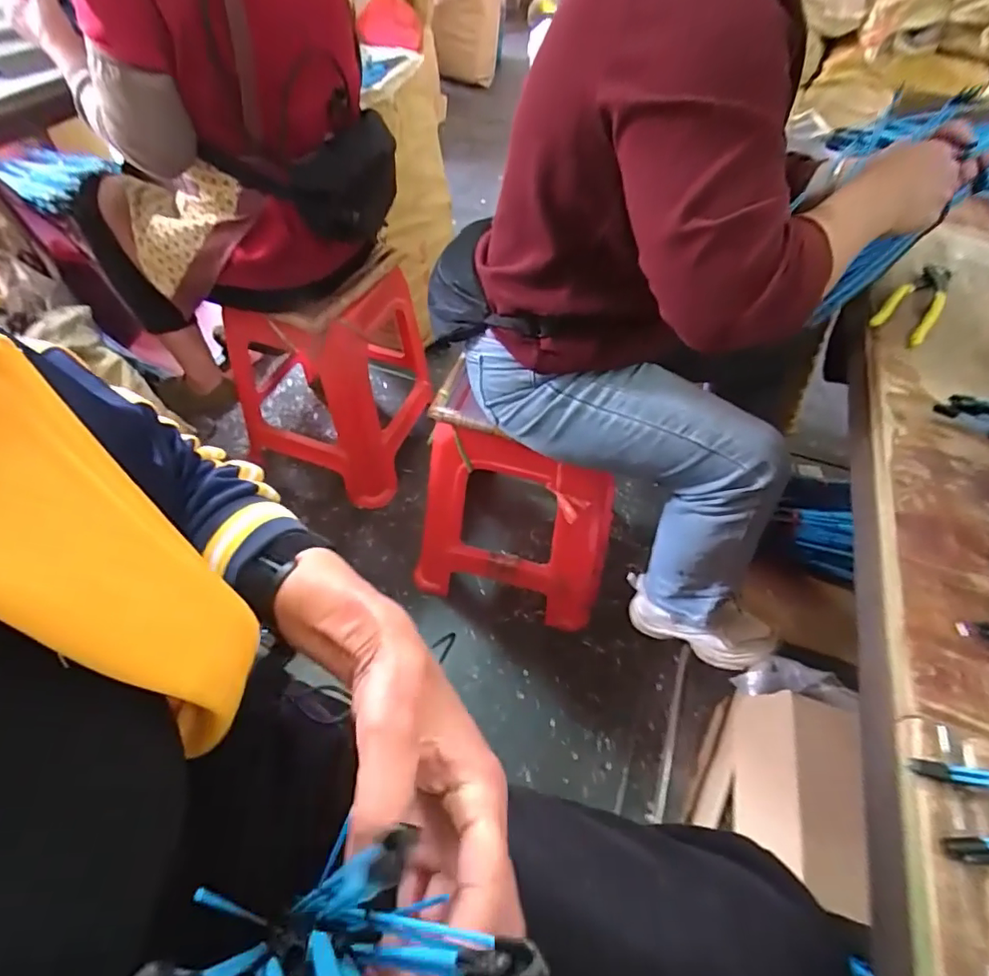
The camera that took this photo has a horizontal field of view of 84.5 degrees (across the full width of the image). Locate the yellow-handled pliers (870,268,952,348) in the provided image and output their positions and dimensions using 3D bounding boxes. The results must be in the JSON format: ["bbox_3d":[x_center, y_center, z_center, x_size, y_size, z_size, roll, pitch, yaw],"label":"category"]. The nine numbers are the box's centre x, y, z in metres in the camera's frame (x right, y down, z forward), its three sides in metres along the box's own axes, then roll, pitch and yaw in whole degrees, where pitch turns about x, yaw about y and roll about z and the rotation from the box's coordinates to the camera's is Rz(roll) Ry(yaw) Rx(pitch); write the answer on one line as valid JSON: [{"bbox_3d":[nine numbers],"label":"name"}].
[{"bbox_3d":[0.457,-0.202,0.589,0.050,0.011,0.175,36,58,23],"label":"yellow-handled pliers"}]

